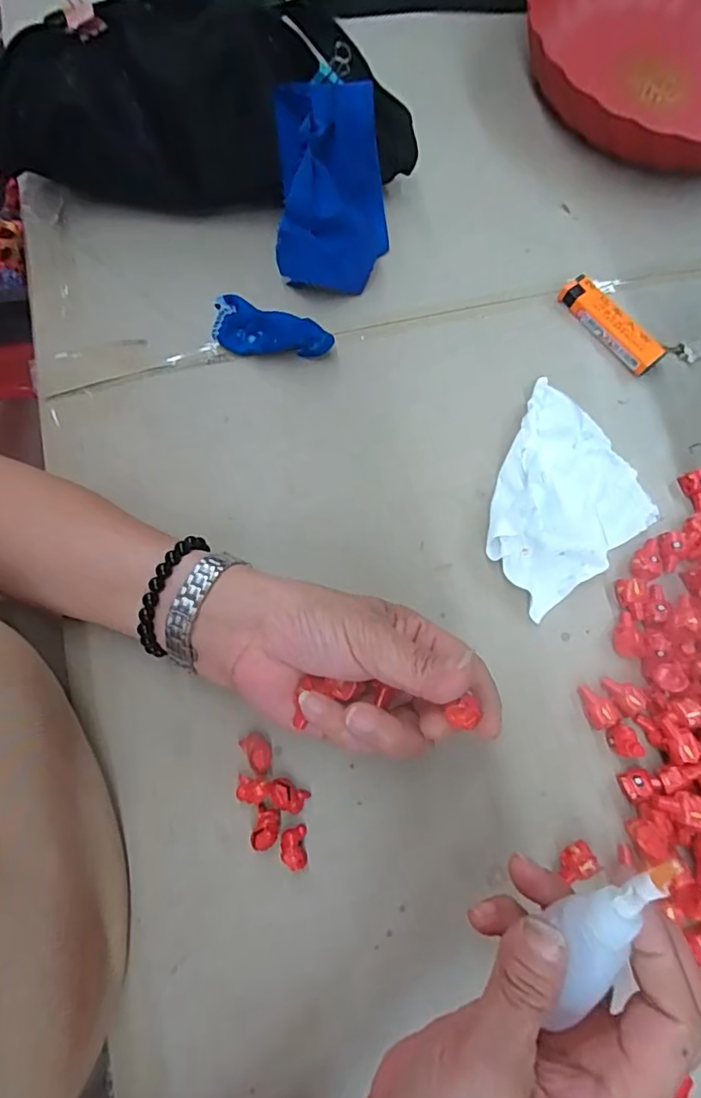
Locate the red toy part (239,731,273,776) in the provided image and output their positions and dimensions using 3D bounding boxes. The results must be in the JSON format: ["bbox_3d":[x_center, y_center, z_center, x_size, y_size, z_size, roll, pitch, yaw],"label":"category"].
[{"bbox_3d":[-0.051,0.113,0.309,0.014,0.015,0.022,-37,78,-9],"label":"red toy part"}]

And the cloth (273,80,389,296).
[{"bbox_3d":[-0.011,-0.241,0.368,0.071,0.080,0.113,3,75,1],"label":"cloth"}]

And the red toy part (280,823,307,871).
[{"bbox_3d":[-0.030,0.160,0.297,0.013,0.016,0.019,-1,75,-1],"label":"red toy part"}]

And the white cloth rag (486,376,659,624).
[{"bbox_3d":[0.125,-0.037,0.341,0.116,0.028,0.109,-36,78,-9],"label":"white cloth rag"}]

